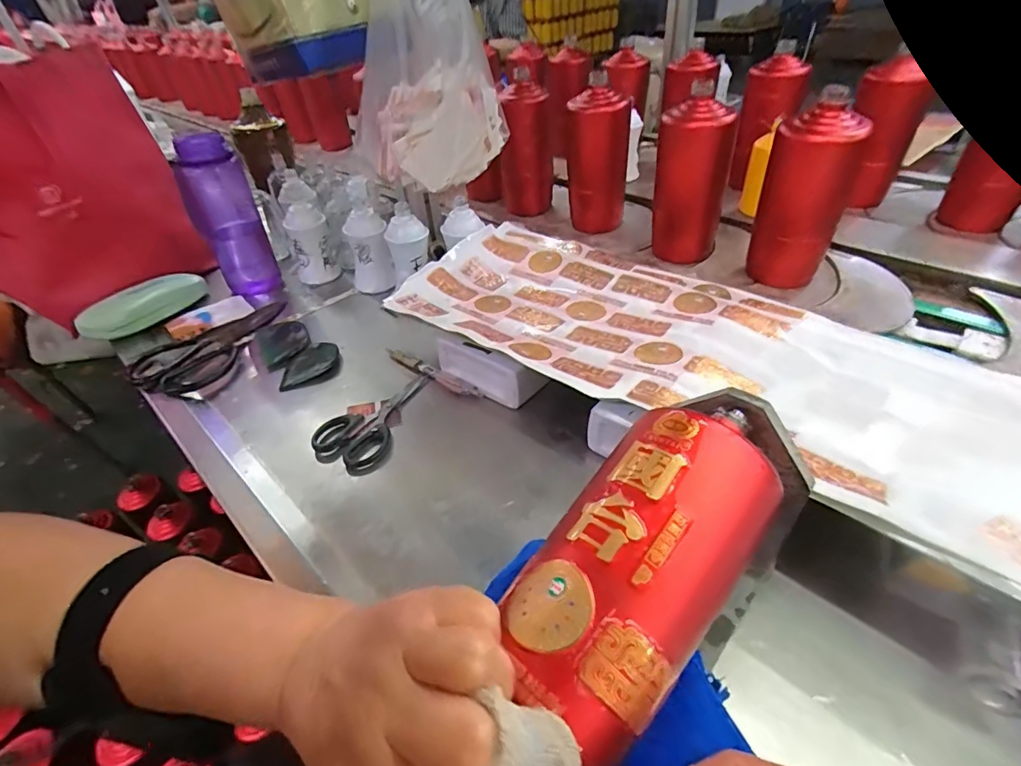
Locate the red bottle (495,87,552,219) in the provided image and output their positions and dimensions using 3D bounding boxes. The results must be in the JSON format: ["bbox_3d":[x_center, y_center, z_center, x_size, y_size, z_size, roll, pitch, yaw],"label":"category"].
[{"bbox_3d":[0.026,-0.358,0.762,0.082,0.179,0.066,-1,42,6],"label":"red bottle"}]

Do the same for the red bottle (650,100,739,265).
[{"bbox_3d":[0.223,-0.242,0.598,0.069,0.173,0.062,-24,45,-20],"label":"red bottle"}]

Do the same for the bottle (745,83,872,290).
[{"bbox_3d":[0.315,-0.200,0.527,0.059,0.191,0.064,-24,45,-20],"label":"bottle"}]

